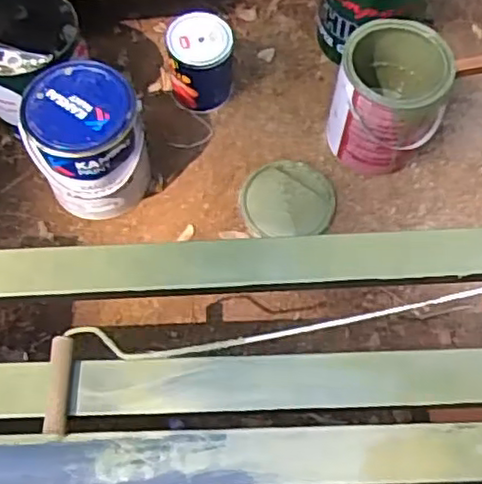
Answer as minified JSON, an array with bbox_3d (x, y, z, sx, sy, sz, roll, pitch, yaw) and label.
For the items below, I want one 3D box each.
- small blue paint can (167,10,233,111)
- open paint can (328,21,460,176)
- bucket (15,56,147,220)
[{"bbox_3d":[-0.067,-0.301,1.134,0.107,0.136,0.107,-3,65,0],"label":"small blue paint can"},{"bbox_3d":[0.231,-0.225,1.066,0.159,0.196,0.165,0,65,1],"label":"open paint can"},{"bbox_3d":[-0.229,-0.147,1.032,0.157,0.192,0.156,0,65,1],"label":"bucket"}]

